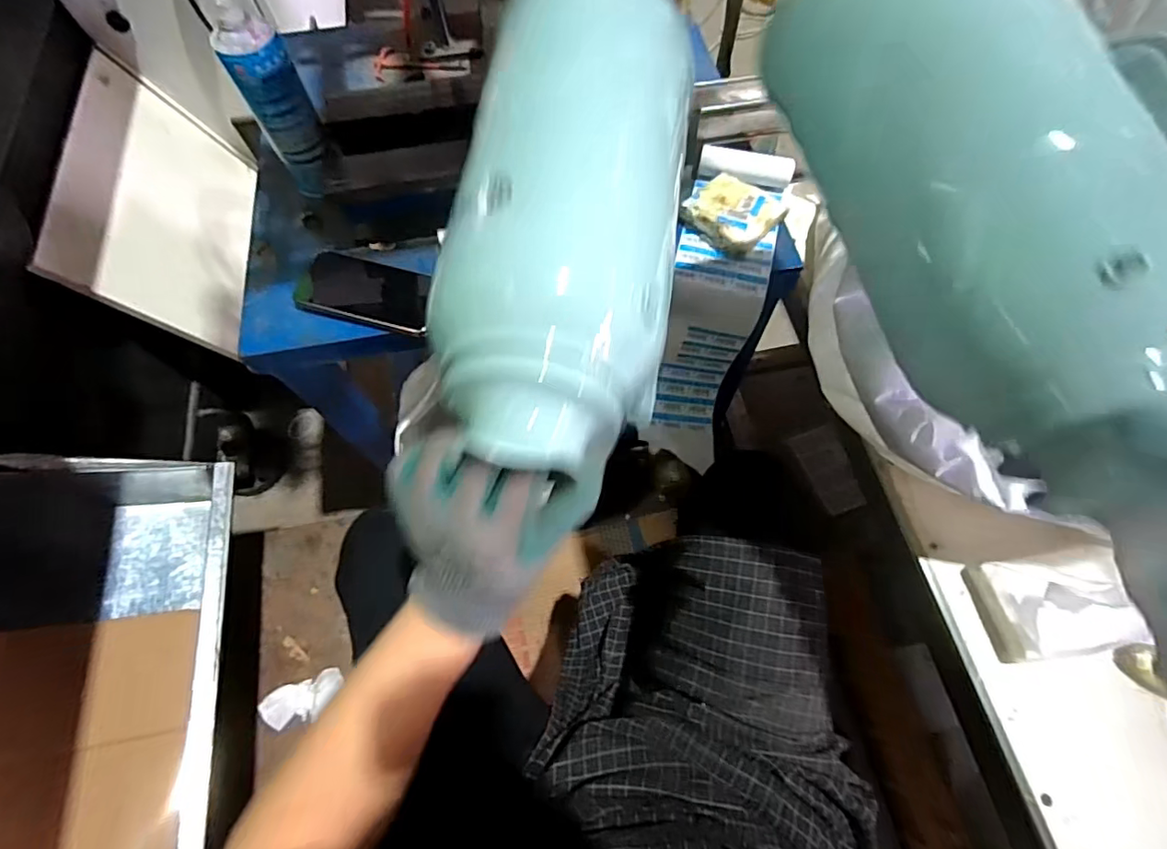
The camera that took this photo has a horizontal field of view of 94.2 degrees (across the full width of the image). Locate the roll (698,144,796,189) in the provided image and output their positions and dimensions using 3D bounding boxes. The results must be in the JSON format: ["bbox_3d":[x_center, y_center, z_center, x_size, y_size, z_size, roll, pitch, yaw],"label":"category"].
[{"bbox_3d":[0.201,-0.317,0.669,0.112,0.026,0.027,10,67,6],"label":"roll"}]

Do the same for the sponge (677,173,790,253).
[{"bbox_3d":[0.176,-0.250,0.645,0.097,0.025,0.082,38,72,16],"label":"sponge"}]

